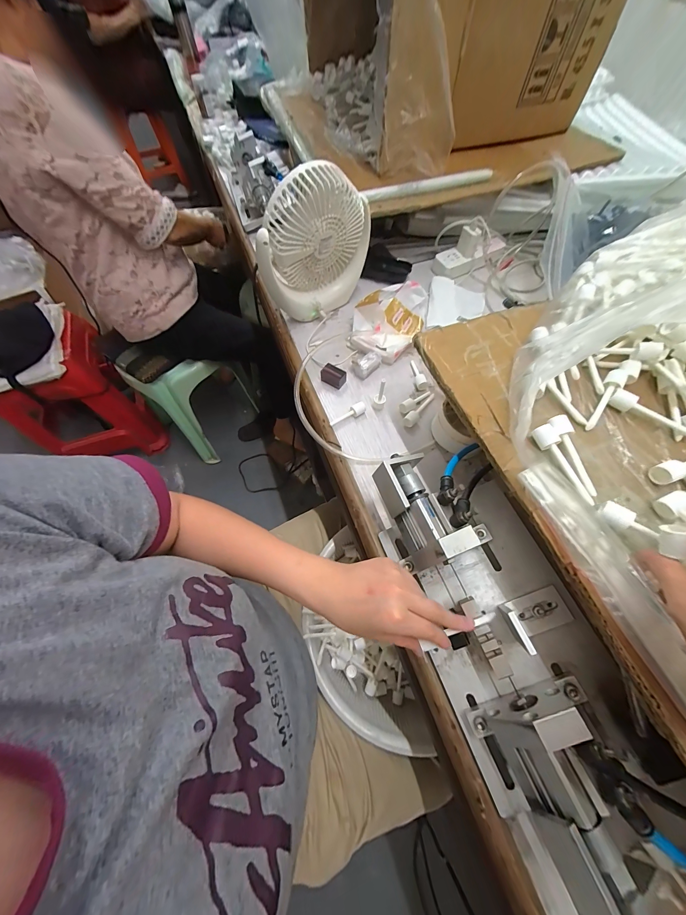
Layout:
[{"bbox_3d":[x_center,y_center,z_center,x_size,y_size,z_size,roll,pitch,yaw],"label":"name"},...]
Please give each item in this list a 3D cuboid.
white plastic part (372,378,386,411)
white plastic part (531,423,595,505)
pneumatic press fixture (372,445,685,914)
[{"bbox_3d":[0.060,-0.101,0.482,0.021,0.067,0.021,10,65,5],"label":"white plastic part"},{"bbox_3d":[0.212,0.005,0.289,0.019,0.016,0.081,-23,66,-10],"label":"white plastic part"},{"bbox_3d":[0.159,0.166,0.315,0.145,0.097,0.376,-17,65,-7],"label":"pneumatic press fixture"}]

